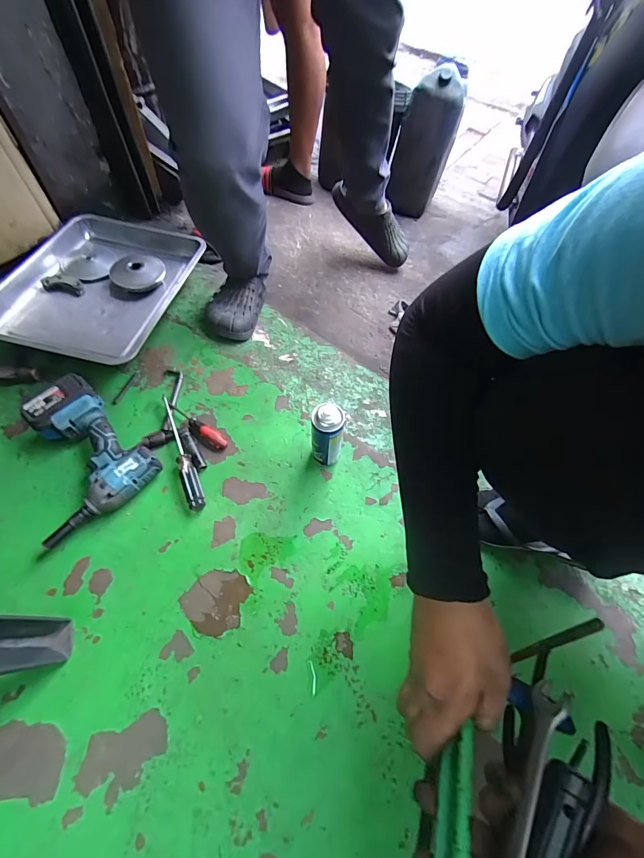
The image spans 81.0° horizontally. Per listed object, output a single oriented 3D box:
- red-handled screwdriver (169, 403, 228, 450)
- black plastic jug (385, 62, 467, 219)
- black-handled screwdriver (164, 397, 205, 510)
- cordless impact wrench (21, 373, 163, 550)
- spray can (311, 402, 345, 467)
[{"bbox_3d":[-0.234,-0.005,0.704,0.137,0.022,0.029,34,65,15],"label":"red-handled screwdriver"},{"bbox_3d":[0.340,-0.939,1.258,0.169,0.371,0.159,18,62,7],"label":"black plastic jug"},{"bbox_3d":[-0.254,0.036,0.684,0.026,0.025,0.230,-19,64,-13],"label":"black-handled screwdriver"},{"bbox_3d":[-0.422,0.041,0.646,0.194,0.075,0.255,-37,69,-20],"label":"cordless impact wrench"},{"bbox_3d":[0.009,0.012,0.637,0.052,0.153,0.053,1,61,-2],"label":"spray can"}]

